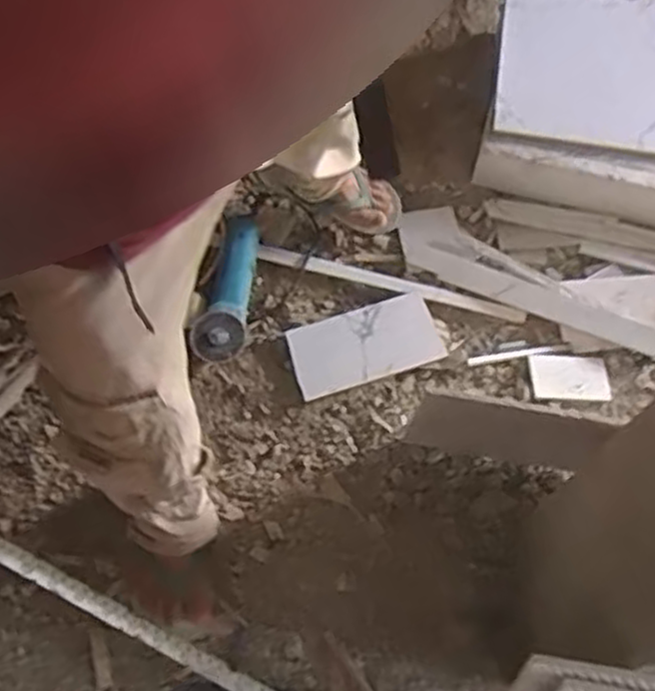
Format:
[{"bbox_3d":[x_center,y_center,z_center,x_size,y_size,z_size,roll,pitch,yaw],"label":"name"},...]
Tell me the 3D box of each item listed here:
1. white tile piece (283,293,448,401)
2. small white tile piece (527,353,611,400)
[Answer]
[{"bbox_3d":[0.061,-0.003,1.302,0.248,0.014,0.133,-18,66,-9],"label":"white tile piece"},{"bbox_3d":[0.403,0.050,1.283,0.130,0.007,0.084,2,65,0],"label":"small white tile piece"}]

